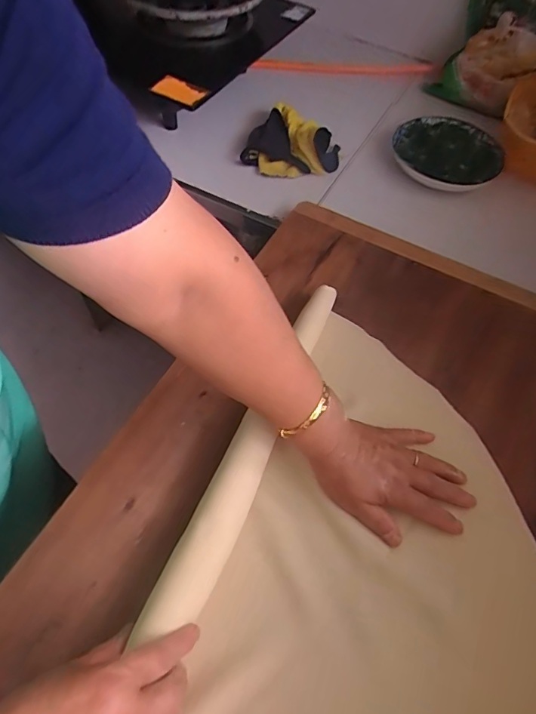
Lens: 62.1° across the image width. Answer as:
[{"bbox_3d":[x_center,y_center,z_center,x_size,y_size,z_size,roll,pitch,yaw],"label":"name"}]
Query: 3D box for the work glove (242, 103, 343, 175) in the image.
[{"bbox_3d":[0.039,-0.343,0.714,0.152,0.055,0.120,32,62,14],"label":"work glove"}]

